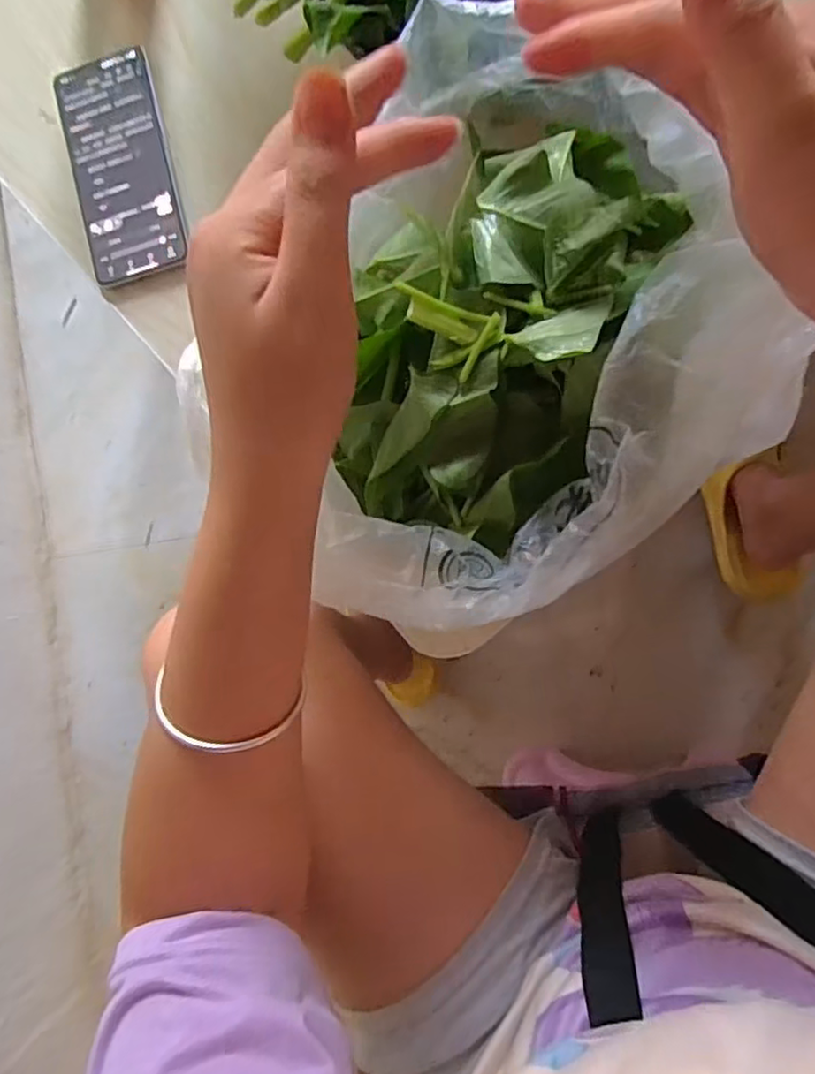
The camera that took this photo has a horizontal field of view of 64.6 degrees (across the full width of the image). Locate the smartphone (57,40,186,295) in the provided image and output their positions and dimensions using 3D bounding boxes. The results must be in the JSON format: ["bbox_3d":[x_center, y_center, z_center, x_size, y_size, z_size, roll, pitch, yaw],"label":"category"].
[{"bbox_3d":[-0.208,-0.269,0.466,0.074,0.010,0.164,-13,88,5],"label":"smartphone"}]

